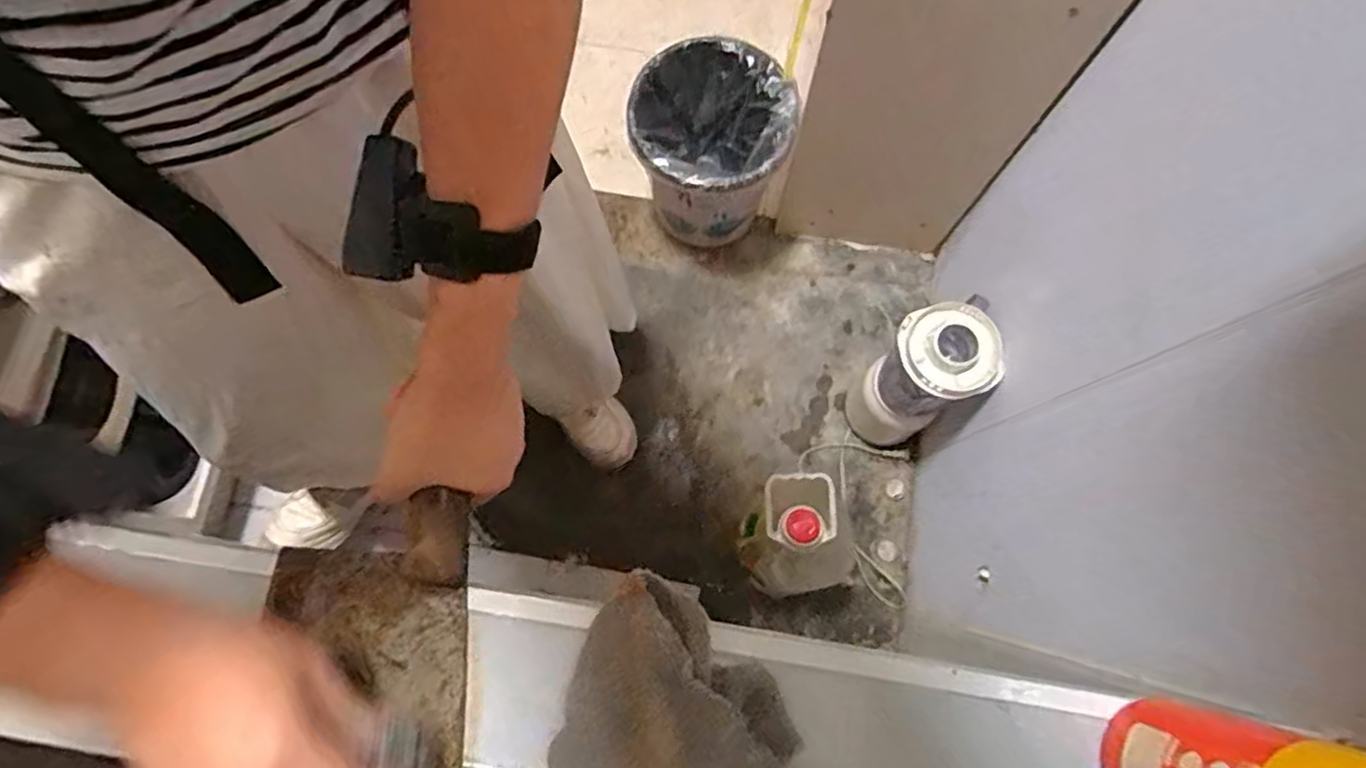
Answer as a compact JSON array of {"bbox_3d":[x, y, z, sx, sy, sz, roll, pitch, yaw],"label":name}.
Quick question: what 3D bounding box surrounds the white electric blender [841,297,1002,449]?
[{"bbox_3d":[0.344,-0.001,1.027,0.126,0.341,0.122,0,75,1],"label":"white electric blender"}]

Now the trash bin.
[{"bbox_3d":[0.042,-0.370,1.125,0.234,0.263,0.237,0,75,1],"label":"trash bin"}]

